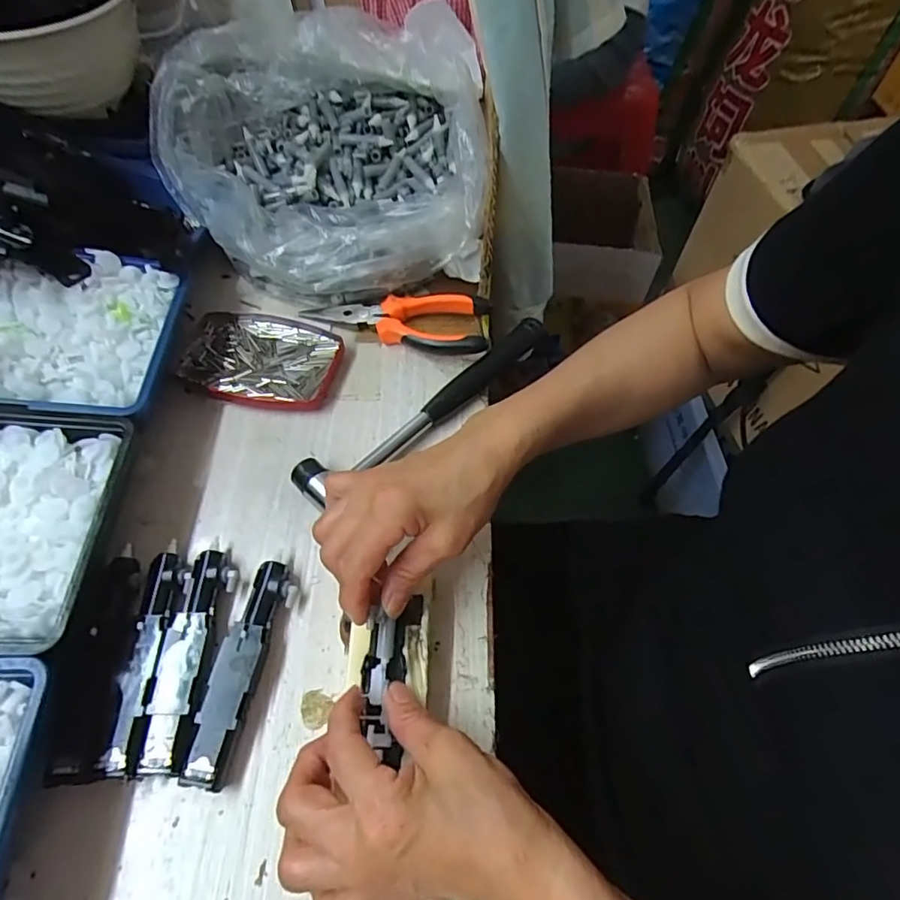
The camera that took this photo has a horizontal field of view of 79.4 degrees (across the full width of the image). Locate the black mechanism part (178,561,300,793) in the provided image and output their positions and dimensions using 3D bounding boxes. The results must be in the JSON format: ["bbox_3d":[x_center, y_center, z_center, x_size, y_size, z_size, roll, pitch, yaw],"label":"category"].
[{"bbox_3d":[-0.118,0.123,0.308,0.027,0.020,0.118,12,58,6],"label":"black mechanism part"}]

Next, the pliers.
[{"bbox_3d":[-0.046,-0.106,0.438,0.151,0.022,0.048,4,58,1],"label":"pliers"}]

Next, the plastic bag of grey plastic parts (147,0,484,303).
[{"bbox_3d":[-0.105,-0.250,0.460,0.270,0.090,0.245,0,78,2],"label":"plastic bag of grey plastic parts"}]

